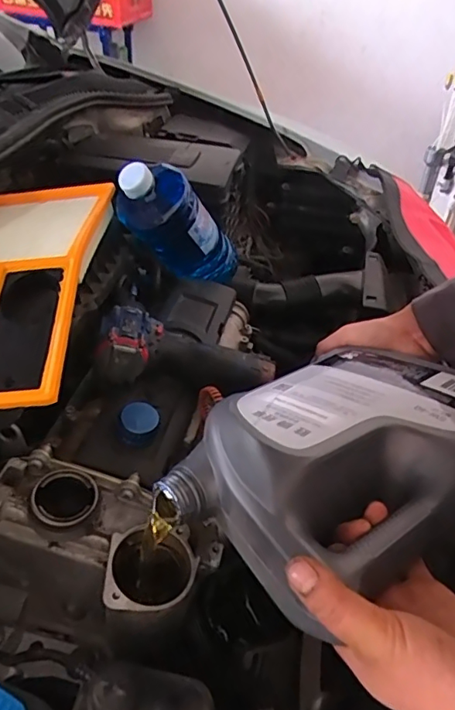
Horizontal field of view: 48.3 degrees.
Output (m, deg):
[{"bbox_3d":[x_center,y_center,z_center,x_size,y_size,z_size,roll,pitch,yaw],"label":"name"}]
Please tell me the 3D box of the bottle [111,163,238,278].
[{"bbox_3d":[-0.060,-0.174,0.720,0.103,0.258,0.081,-51,52,1],"label":"bottle"}]

